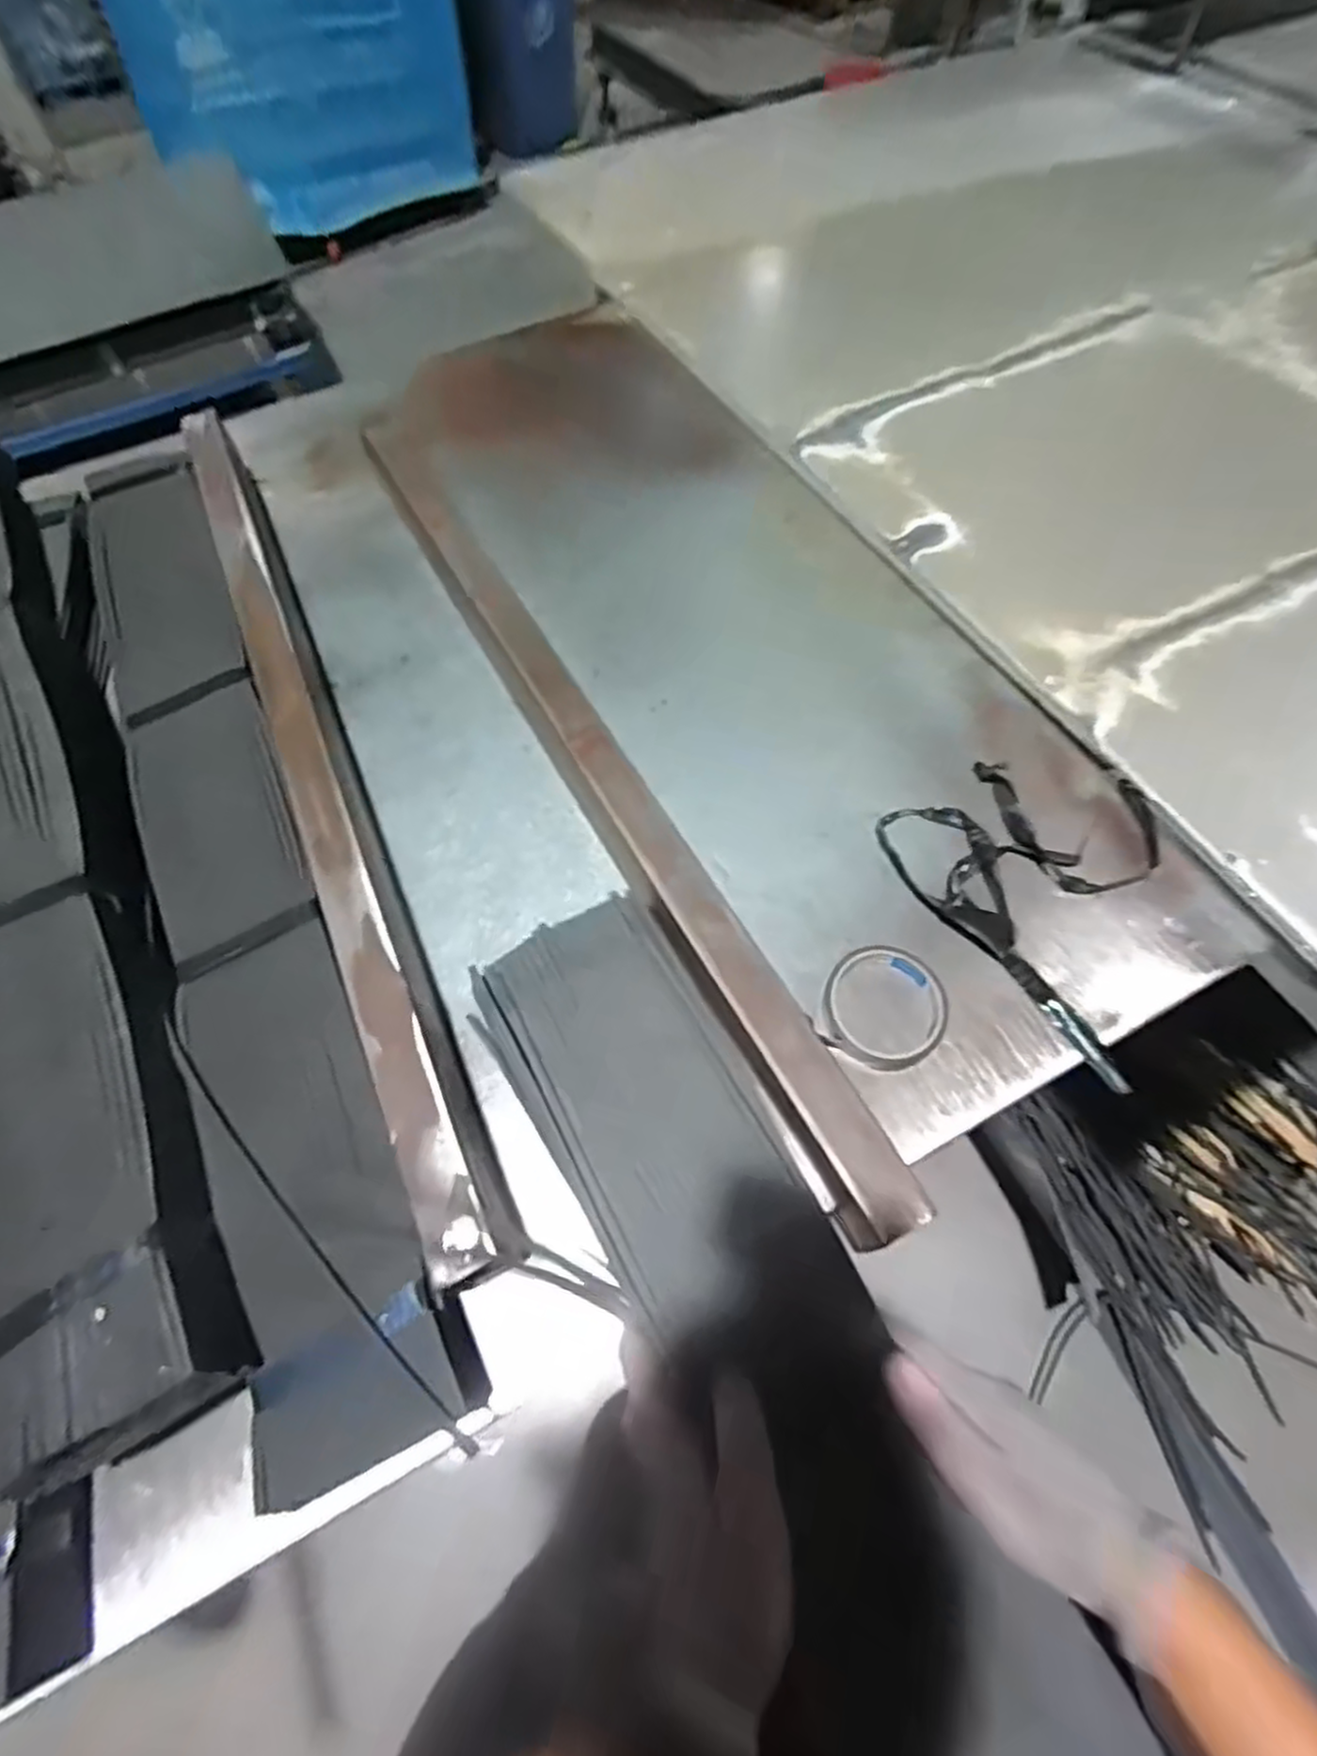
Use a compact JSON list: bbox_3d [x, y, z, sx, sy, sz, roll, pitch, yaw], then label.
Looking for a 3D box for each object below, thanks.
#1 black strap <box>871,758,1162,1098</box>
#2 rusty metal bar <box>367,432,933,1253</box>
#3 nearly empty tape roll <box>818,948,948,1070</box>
[{"bbox_3d":[0.332,-0.005,0.603,0.221,0.021,0.254,-36,68,-14],"label":"black strap"},{"bbox_3d":[-0.085,-0.123,0.612,0.047,0.039,0.877,-28,65,-13],"label":"rusty metal bar"},{"bbox_3d":[0.169,0.096,0.557,0.089,0.018,0.089,-1,64,2],"label":"nearly empty tape roll"}]

